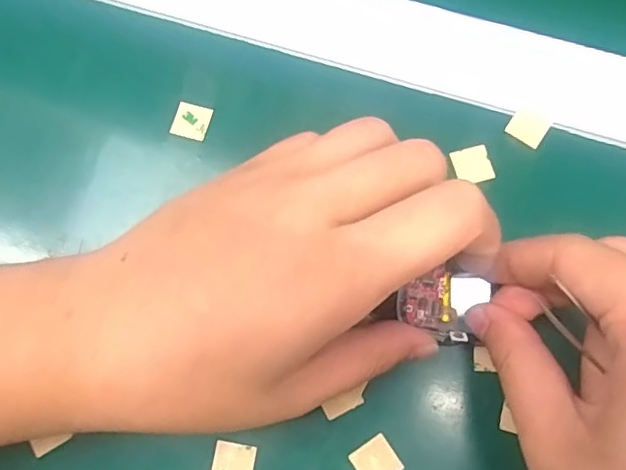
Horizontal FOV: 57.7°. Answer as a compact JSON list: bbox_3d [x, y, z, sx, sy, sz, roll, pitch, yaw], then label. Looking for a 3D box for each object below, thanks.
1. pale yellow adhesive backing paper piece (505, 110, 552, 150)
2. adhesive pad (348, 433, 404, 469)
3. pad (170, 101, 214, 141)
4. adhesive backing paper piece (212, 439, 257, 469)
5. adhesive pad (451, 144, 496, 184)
[{"bbox_3d":[0.091,-0.046,0.237,0.015,0.004,0.014,33,79,8],"label":"pale yellow adhesive backing paper piece"},{"bbox_3d":[0.023,0.084,0.209,0.015,0.004,0.015,-33,78,-7],"label":"adhesive pad"},{"bbox_3d":[-0.052,-0.049,0.242,0.015,0.004,0.015,15,77,5],"label":"pad"},{"bbox_3d":[-0.030,0.086,0.212,0.015,0.004,0.015,12,78,1],"label":"adhesive backing paper piece"},{"bbox_3d":[0.066,-0.029,0.234,0.016,0.004,0.015,-17,76,-3],"label":"adhesive pad"}]

